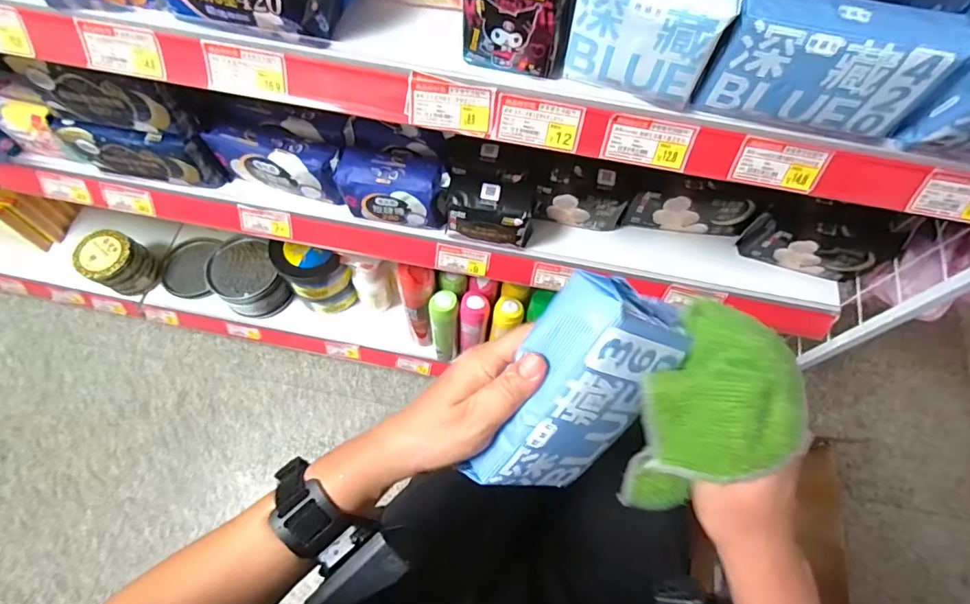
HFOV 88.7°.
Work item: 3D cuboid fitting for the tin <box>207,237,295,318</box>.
[{"bbox_3d":[-0.472,-0.042,1.003,0.122,0.101,0.141,-28,71,-14],"label":"tin"}]

